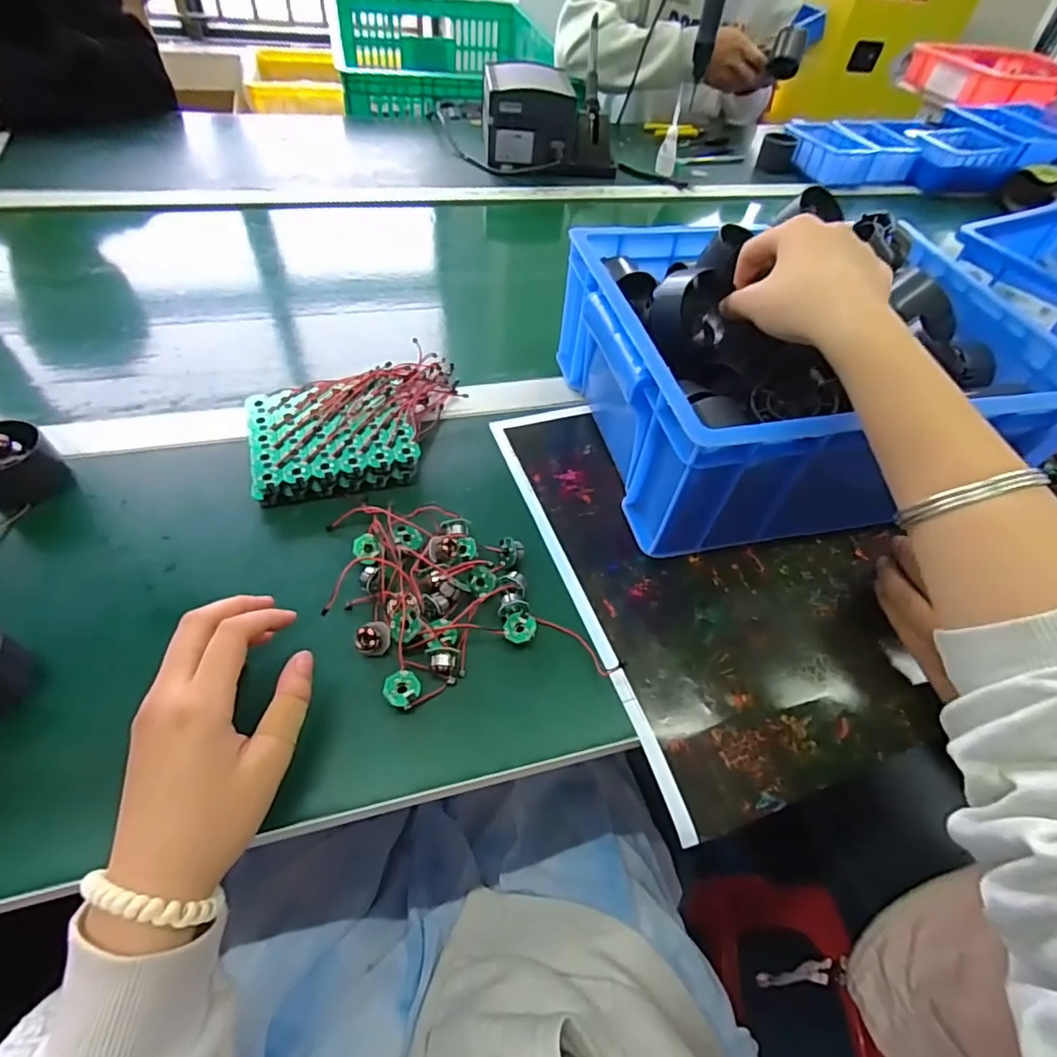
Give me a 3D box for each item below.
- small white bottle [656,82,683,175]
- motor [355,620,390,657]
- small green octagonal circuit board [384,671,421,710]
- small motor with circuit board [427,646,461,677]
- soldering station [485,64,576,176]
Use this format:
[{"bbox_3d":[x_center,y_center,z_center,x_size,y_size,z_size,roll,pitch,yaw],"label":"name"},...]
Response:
[{"bbox_3d":[0.224,-0.614,0.873,0.031,0.107,0.030,13,51,6],"label":"small white bottle"},{"bbox_3d":[-0.096,0.069,0.352,0.019,0.015,0.021,12,51,6],"label":"motor"},{"bbox_3d":[-0.075,0.097,0.335,0.020,0.014,0.020,11,51,5],"label":"small green octagonal circuit board"},{"bbox_3d":[-0.053,0.082,0.346,0.019,0.015,0.014,6,51,1],"label":"small motor with circuit board"},{"bbox_3d":[0.003,-0.608,0.841,0.136,0.115,0.105,3,51,-1],"label":"soldering station"}]

